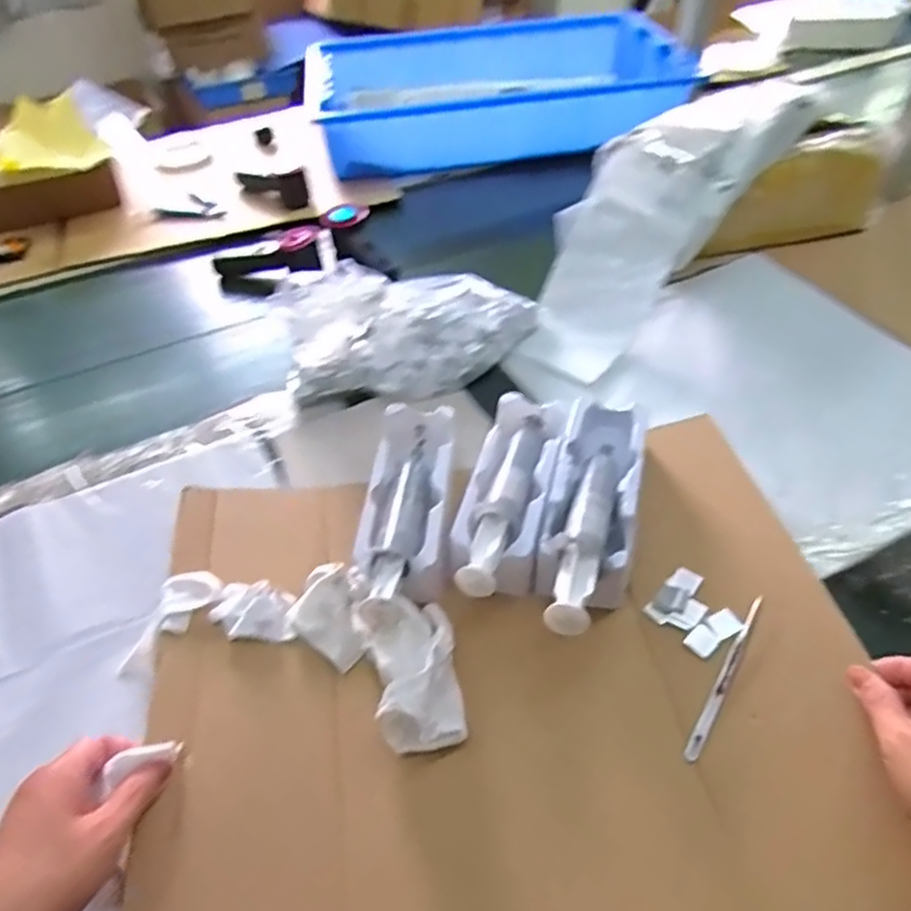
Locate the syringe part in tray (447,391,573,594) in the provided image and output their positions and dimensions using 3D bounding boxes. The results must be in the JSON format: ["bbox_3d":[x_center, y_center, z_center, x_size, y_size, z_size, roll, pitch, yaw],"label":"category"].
[{"bbox_3d":[0.048,0.034,0.592,0.074,0.060,0.231,10,48,13],"label":"syringe part in tray"}]

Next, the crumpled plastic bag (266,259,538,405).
[{"bbox_3d":[-0.050,-0.150,0.748,0.275,0.106,0.147,-7,47,-12],"label":"crumpled plastic bag"}]

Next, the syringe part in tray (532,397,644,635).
[{"bbox_3d":[0.109,0.049,0.562,0.074,0.079,0.246,11,46,6],"label":"syringe part in tray"}]

